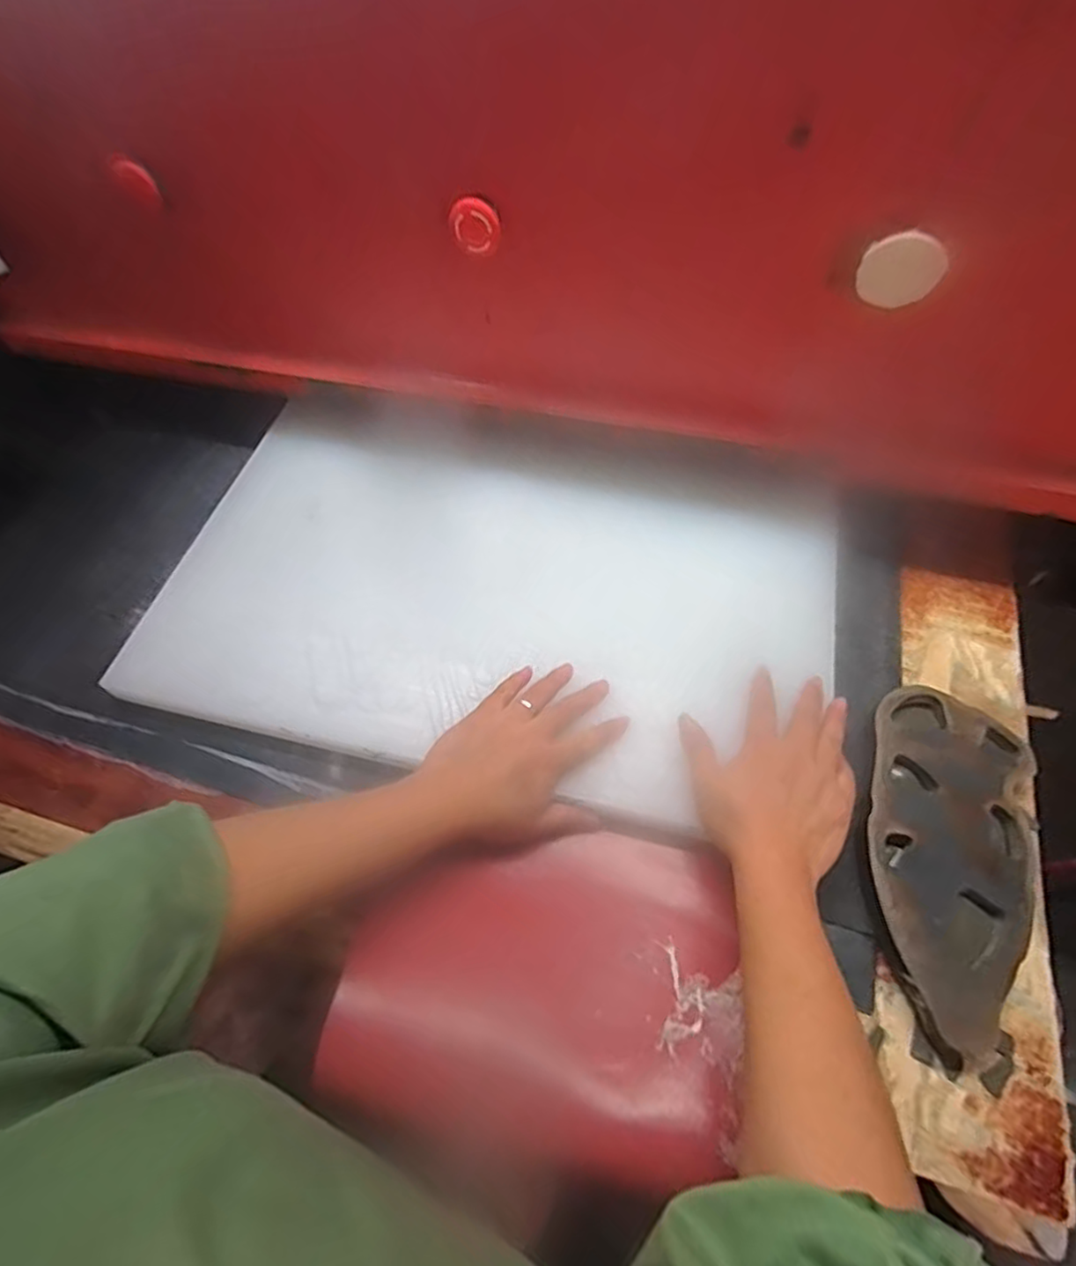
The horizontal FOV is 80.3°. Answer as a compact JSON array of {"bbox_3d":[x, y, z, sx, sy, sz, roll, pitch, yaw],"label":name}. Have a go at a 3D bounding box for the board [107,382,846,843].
[{"bbox_3d":[-0.051,-0.045,0.564,0.581,0.040,0.342,12,65,12],"label":"board"}]

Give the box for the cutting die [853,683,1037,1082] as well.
[{"bbox_3d":[0.294,0.158,0.456,0.118,0.024,0.240,18,59,13],"label":"cutting die"}]

